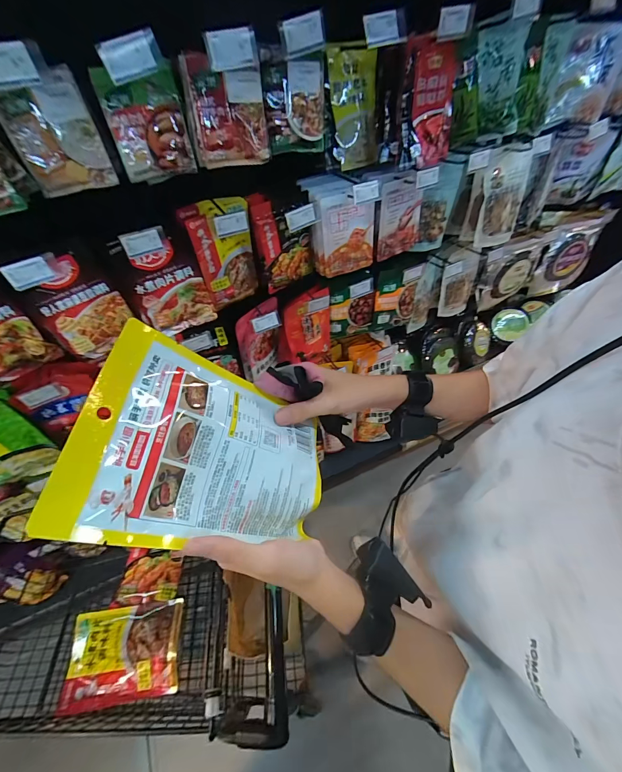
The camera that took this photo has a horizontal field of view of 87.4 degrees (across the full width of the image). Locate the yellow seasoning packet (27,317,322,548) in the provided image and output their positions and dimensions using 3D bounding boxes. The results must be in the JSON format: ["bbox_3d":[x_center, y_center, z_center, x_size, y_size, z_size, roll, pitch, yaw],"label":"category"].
[{"bbox_3d":[-0.081,0.062,0.300,0.015,0.226,0.162,-25,49,43],"label":"yellow seasoning packet"}]

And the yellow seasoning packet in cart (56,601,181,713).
[{"bbox_3d":[-0.399,0.567,0.694,0.226,0.024,0.160,-7,49,-3],"label":"yellow seasoning packet in cart"}]

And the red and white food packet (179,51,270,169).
[{"bbox_3d":[-0.154,-0.496,0.595,0.138,0.151,0.047,-7,49,-2],"label":"red and white food packet"}]

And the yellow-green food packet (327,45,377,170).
[{"bbox_3d":[0.094,-0.607,0.720,0.106,0.197,0.068,2,50,5],"label":"yellow-green food packet"}]

